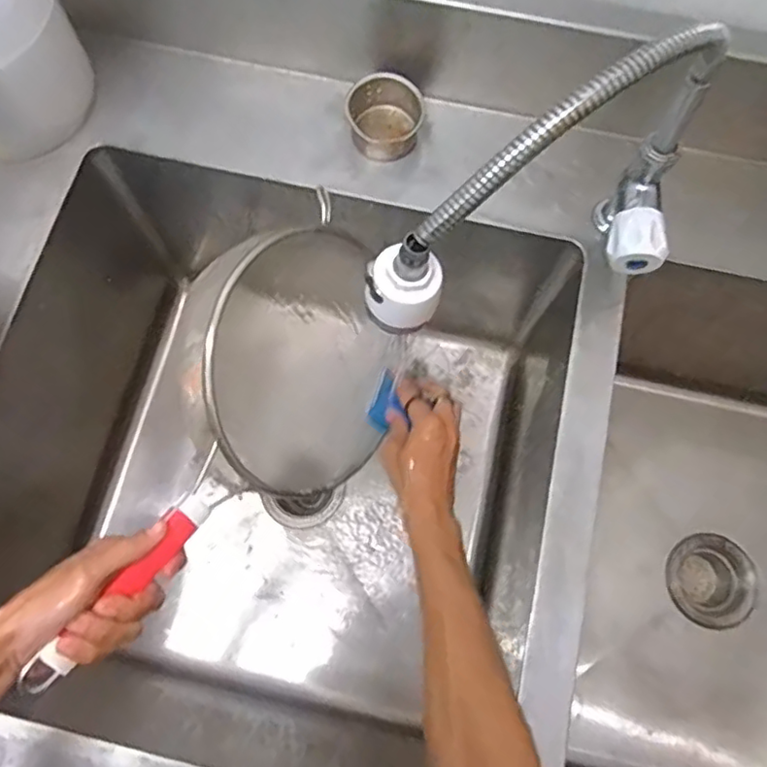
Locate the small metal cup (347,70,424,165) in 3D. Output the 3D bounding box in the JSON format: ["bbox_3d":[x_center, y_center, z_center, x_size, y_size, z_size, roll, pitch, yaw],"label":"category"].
[{"bbox_3d":[0.003,-0.254,0.598,0.074,0.045,0.085,1,74,-2],"label":"small metal cup"}]

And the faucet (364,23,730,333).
[{"bbox_3d":[0.119,-0.109,0.400,0.274,0.215,0.069,-29,77,-10],"label":"faucet"}]

